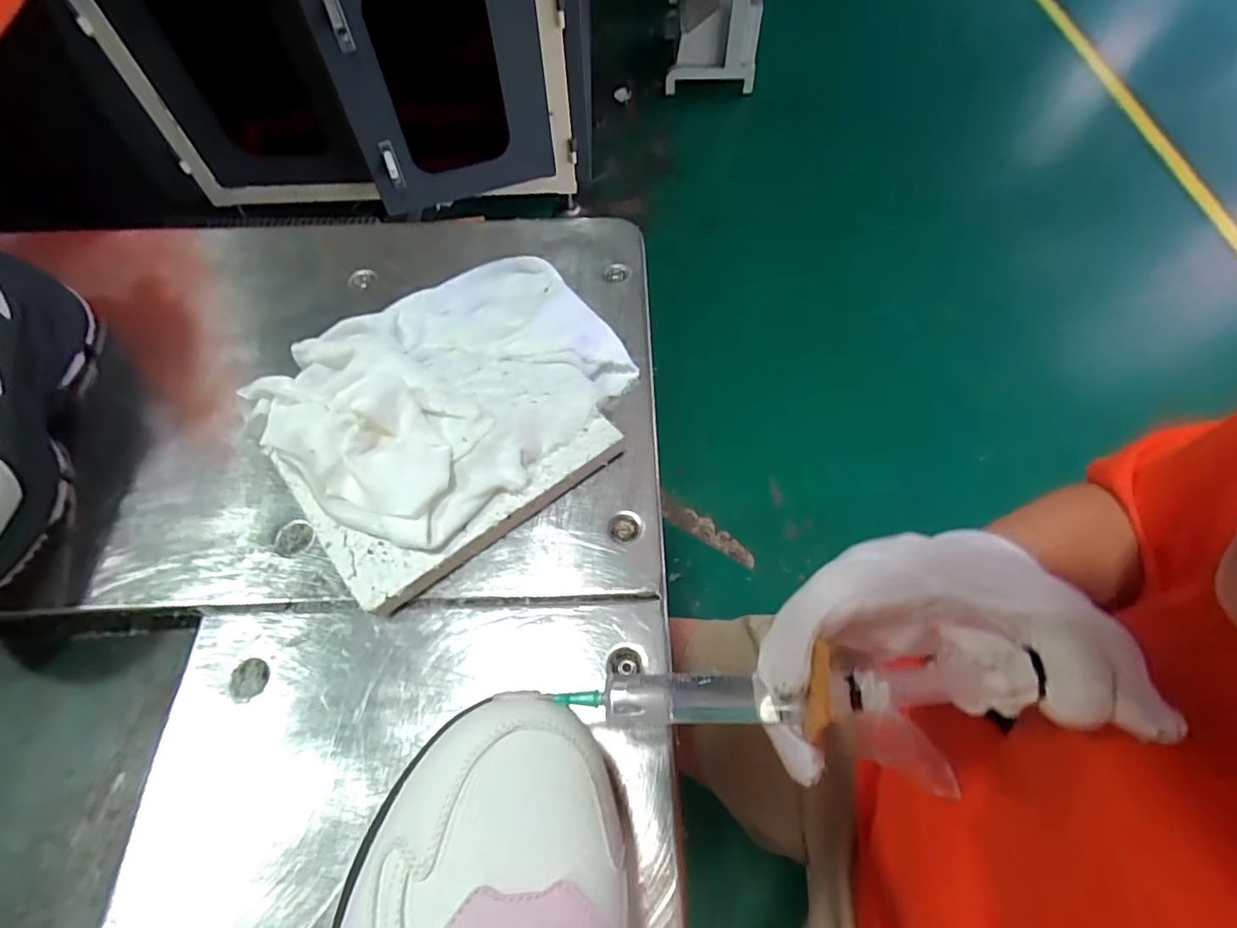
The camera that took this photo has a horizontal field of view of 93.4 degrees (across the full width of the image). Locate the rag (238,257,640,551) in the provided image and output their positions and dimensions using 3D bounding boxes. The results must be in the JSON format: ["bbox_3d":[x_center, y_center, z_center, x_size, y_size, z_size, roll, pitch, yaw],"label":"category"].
[{"bbox_3d":[-0.093,-0.053,0.339,0.152,0.042,0.207,38,68,20],"label":"rag"}]

